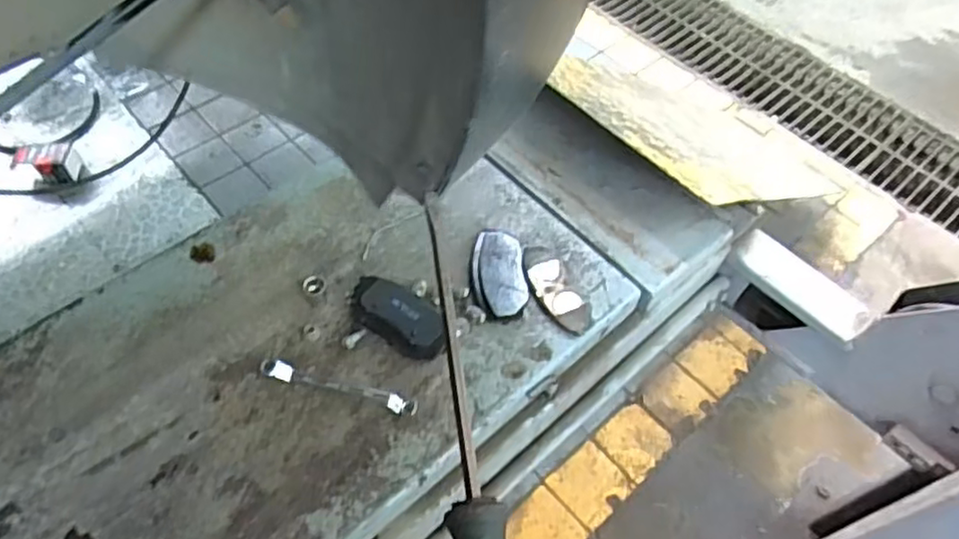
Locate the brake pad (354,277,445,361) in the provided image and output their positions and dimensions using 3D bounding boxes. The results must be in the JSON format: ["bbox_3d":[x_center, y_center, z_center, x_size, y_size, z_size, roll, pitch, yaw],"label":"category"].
[{"bbox_3d":[-0.097,0.059,0.840,0.135,0.035,0.066,30,59,16],"label":"brake pad"}]

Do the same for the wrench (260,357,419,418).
[{"bbox_3d":[-0.168,0.140,0.794,0.192,0.016,0.020,15,56,6],"label":"wrench"}]

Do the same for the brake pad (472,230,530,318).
[{"bbox_3d":[0.026,0.007,0.889,0.068,0.029,0.126,-2,56,-5],"label":"brake pad"}]

